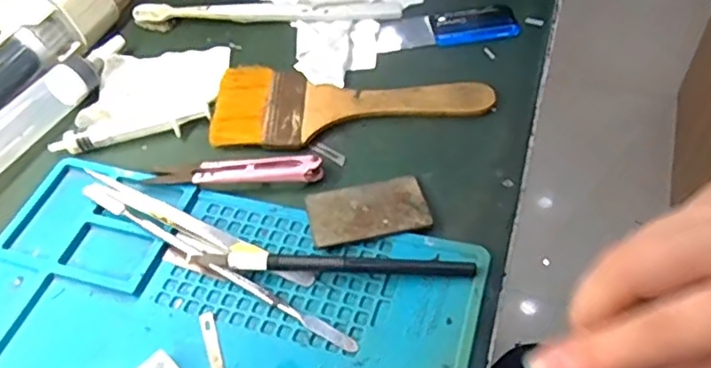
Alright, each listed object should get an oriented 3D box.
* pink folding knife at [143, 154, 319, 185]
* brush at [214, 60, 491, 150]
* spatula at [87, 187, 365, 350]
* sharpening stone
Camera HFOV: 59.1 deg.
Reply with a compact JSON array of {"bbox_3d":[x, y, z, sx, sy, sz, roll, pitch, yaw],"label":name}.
[{"bbox_3d":[-0.066,-0.007,0.343,0.094,0.007,0.017,-2,51,4],"label":"pink folding knife"},{"bbox_3d":[-0.004,-0.044,0.368,0.161,0.007,0.062,6,52,10],"label":"brush"},{"bbox_3d":[-0.072,0.037,0.307,0.170,0.009,0.008,25,57,23],"label":"spatula"},{"bbox_3d":[0.007,0.014,0.322,0.060,0.005,0.034,-13,51,-5],"label":"sharpening stone"}]

